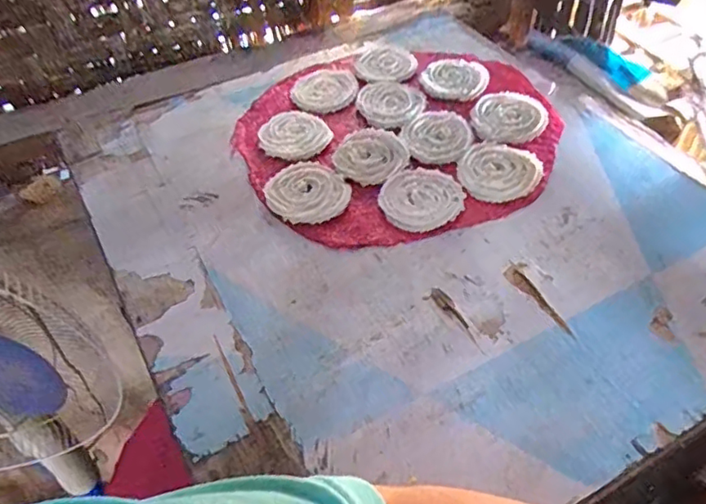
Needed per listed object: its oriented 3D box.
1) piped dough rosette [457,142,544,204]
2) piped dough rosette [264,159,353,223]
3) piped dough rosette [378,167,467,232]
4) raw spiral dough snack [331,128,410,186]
[{"bbox_3d":[0.146,-0.083,0.589,0.087,0.005,0.075,-38,58,-25],"label":"piped dough rosette"},{"bbox_3d":[-0.044,-0.059,0.579,0.075,0.009,0.077,-2,50,2],"label":"piped dough rosette"},{"bbox_3d":[0.065,-0.054,0.570,0.077,0.007,0.073,-2,50,2],"label":"piped dough rosette"},{"bbox_3d":[0.018,-0.099,0.605,0.076,0.006,0.074,-2,50,2],"label":"raw spiral dough snack"}]

